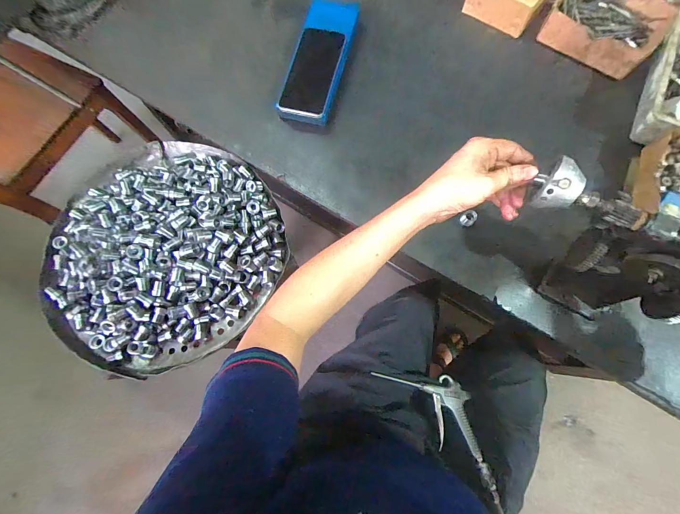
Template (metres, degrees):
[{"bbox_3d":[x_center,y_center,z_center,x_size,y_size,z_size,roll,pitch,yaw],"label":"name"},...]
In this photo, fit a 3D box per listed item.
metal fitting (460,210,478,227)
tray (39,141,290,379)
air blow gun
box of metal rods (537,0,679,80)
[{"bbox_3d":[0.192,-0.058,0.460,0.020,0.017,0.019,0,75,2],"label":"metal fitting"},{"bbox_3d":[-0.289,-0.023,0.495,0.365,0.069,0.366,-35,76,-8],"label":"tray"},{"bbox_3d":[0.174,0.257,0.511,0.103,0.049,0.249,-40,77,-9],"label":"air blow gun"},{"bbox_3d":[0.450,-0.397,0.533,0.175,0.055,0.144,41,80,12],"label":"box of metal rods"}]

